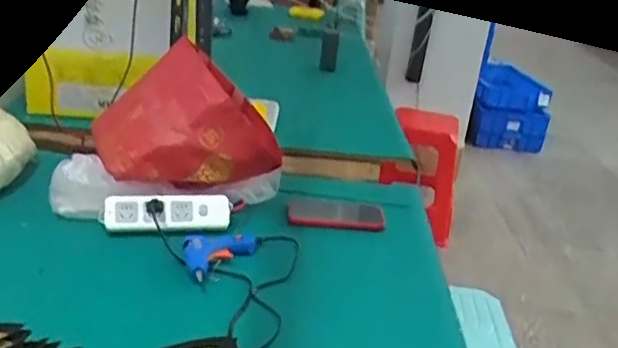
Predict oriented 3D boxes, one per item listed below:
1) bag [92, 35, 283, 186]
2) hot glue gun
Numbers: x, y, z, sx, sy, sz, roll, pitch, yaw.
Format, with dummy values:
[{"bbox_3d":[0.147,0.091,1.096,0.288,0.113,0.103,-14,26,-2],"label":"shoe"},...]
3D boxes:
[{"bbox_3d":[-0.201,-0.100,1.091,0.268,0.175,0.225,-13,31,-39],"label":"bag"},{"bbox_3d":[-0.126,0.117,0.965,0.115,0.023,0.118,2,24,-13],"label":"hot glue gun"}]

